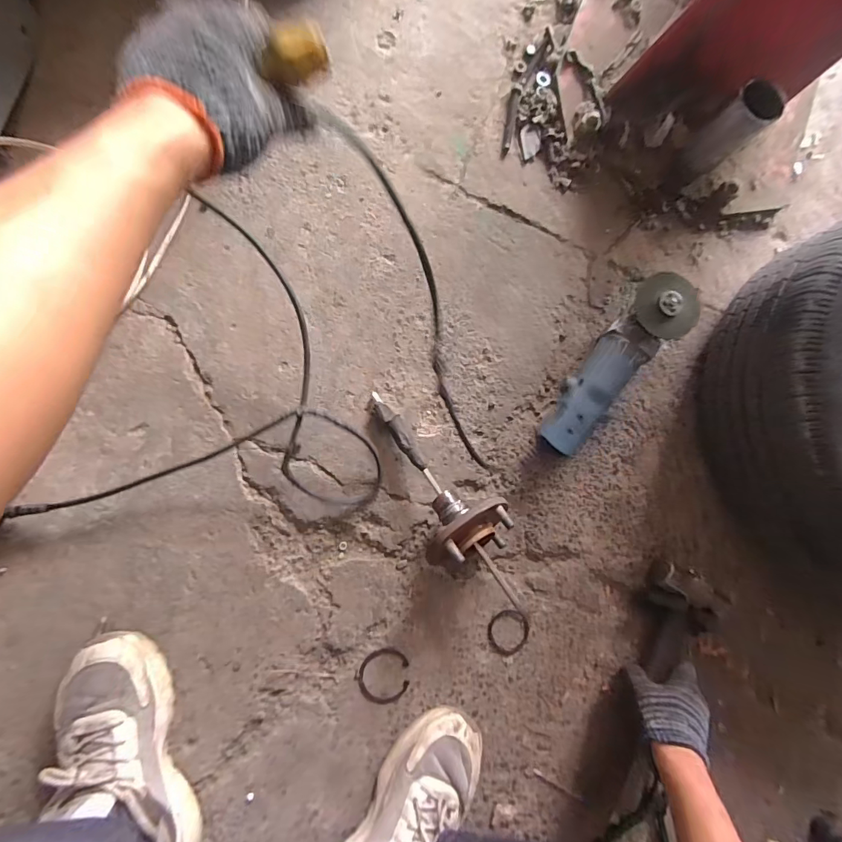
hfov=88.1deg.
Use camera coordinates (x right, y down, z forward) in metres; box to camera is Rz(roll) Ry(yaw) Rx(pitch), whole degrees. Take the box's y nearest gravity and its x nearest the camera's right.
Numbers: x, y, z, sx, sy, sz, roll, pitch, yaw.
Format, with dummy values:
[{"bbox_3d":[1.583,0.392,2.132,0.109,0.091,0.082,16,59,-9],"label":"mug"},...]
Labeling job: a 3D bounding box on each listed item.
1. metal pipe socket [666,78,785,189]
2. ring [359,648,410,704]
[{"bbox_3d":[0.390,-0.369,0.574,0.049,0.139,0.051,0,86,-7],"label":"metal pipe socket"},{"bbox_3d":[-0.047,0.325,0.555,0.061,0.004,0.067,-1,87,-7],"label":"ring"}]

